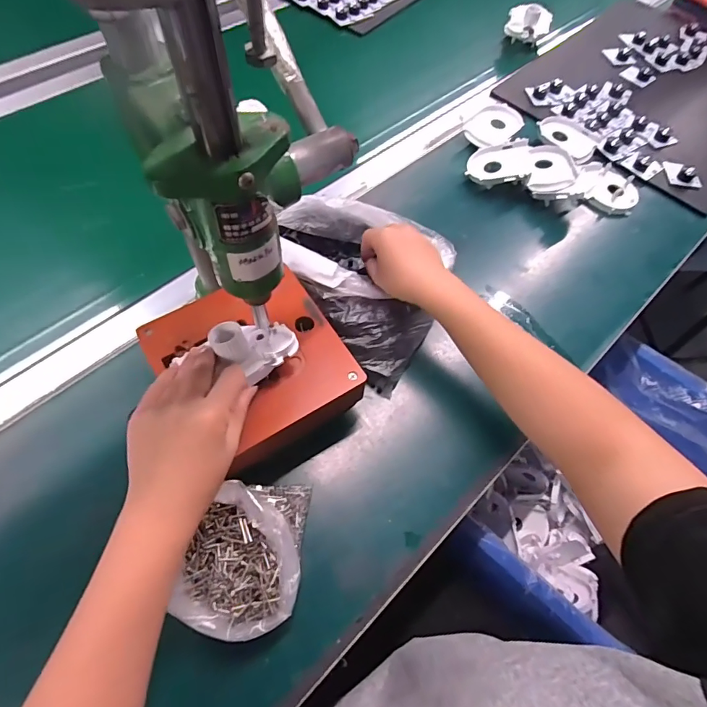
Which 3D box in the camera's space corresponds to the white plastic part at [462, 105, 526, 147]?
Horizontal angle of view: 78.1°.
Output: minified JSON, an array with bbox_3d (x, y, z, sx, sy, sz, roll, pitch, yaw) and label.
[{"bbox_3d":[0.203,-0.331,0.636,0.075,0.026,0.064,-37,70,-21],"label":"white plastic part"}]

